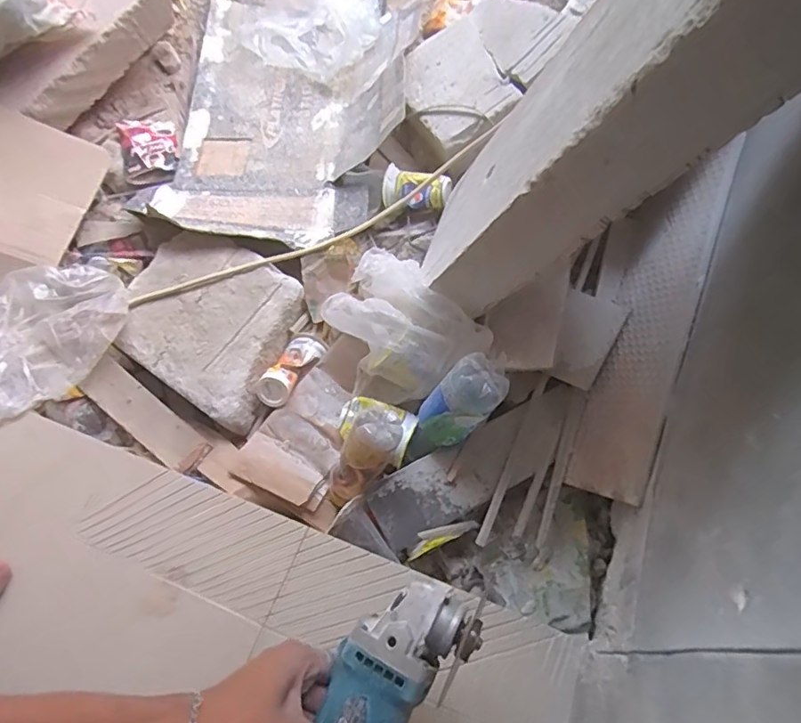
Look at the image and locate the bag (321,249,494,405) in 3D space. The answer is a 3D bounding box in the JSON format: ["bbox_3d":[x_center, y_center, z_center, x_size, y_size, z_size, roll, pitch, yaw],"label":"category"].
[{"bbox_3d":[-0.011,-0.042,0.637,0.136,0.109,0.199,-40,67,-17],"label":"bag"}]

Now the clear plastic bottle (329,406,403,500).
[{"bbox_3d":[-0.045,0.110,0.594,0.052,0.132,0.045,42,31,21],"label":"clear plastic bottle"}]

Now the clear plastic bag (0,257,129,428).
[{"bbox_3d":[-0.460,-0.036,0.680,0.221,0.031,0.189,-28,64,-12],"label":"clear plastic bag"}]

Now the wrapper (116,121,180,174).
[{"bbox_3d":[-0.397,-0.342,0.853,0.078,0.008,0.097,-13,73,-13],"label":"wrapper"}]

